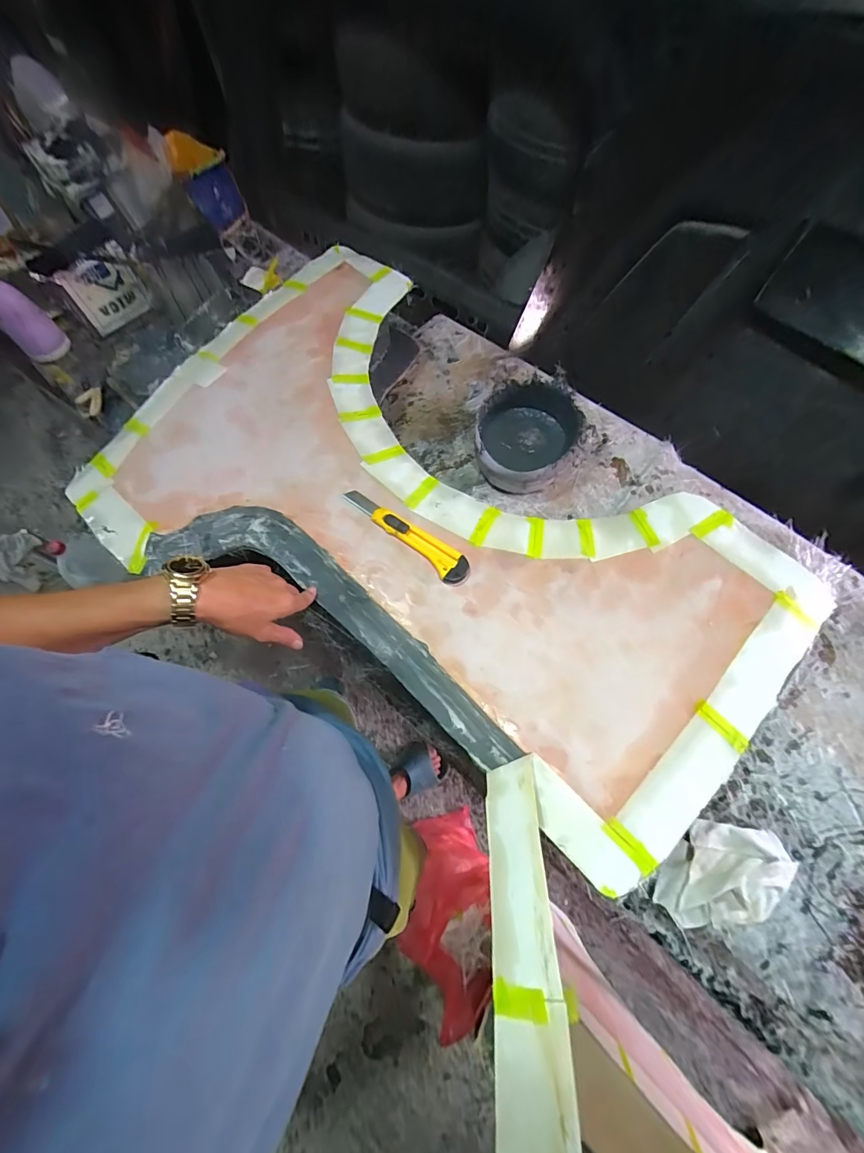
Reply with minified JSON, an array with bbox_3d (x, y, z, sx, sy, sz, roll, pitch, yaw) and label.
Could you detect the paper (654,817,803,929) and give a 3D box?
[{"bbox_3d":[0.369,0.374,0.529,0.170,0.030,0.105,-9,69,-2],"label":"paper"}]

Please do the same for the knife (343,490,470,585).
[{"bbox_3d":[-0.032,-0.059,0.542,0.192,0.014,0.038,40,75,15],"label":"knife"}]

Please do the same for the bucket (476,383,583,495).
[{"bbox_3d":[0.165,-0.243,0.754,0.165,0.098,0.172,-1,69,1],"label":"bucket"}]

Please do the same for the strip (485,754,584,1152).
[{"bbox_3d":[0.075,0.322,0.322,0.059,0.012,0.346,-18,43,23],"label":"strip"}]

